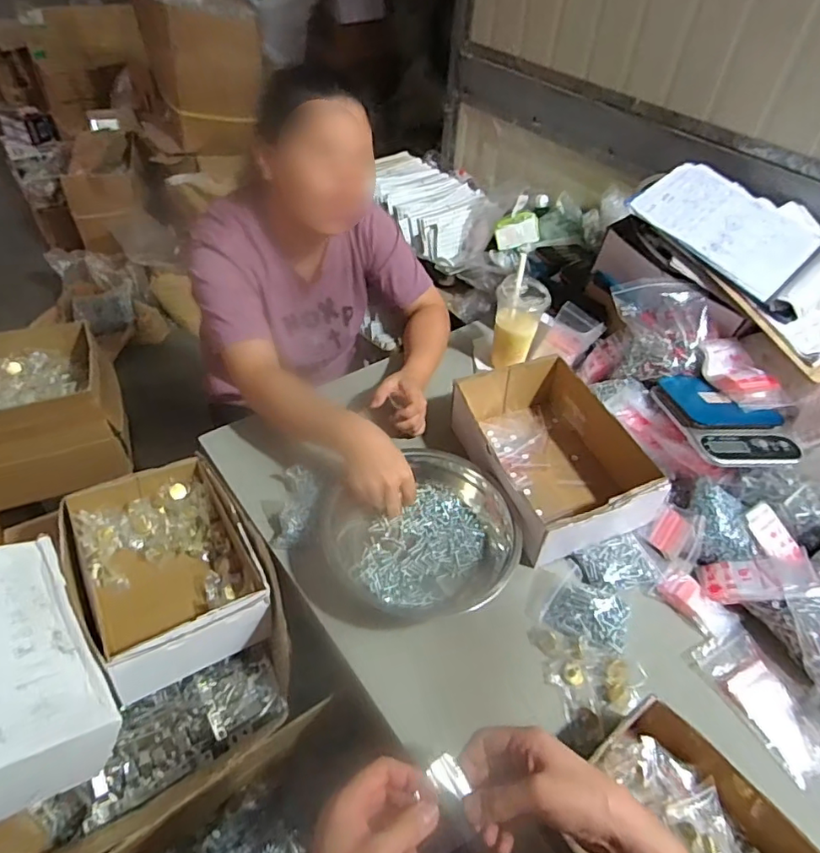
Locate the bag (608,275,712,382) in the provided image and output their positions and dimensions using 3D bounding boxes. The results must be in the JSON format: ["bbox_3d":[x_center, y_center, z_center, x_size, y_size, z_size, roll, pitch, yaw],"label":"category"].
[{"bbox_3d":[0.425,-0.168,0.911,0.143,0.047,0.172,-11,82,17],"label":"bag"}]

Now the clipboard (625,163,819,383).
[{"bbox_3d":[0.599,-0.295,0.902,0.269,0.057,0.431,-29,69,-20],"label":"clipboard"}]

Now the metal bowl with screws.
[{"bbox_3d":[0.009,0.140,0.748,0.240,0.081,0.231,2,45,-2],"label":"metal bowl with screws"}]

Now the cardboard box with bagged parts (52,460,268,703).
[{"bbox_3d":[-0.342,0.193,0.767,0.213,0.103,0.285,-25,52,-26],"label":"cardboard box with bagged parts"}]

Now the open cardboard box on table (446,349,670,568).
[{"bbox_3d":[0.209,0.034,0.830,0.227,0.095,0.297,-15,49,-18],"label":"open cardboard box on table"}]

